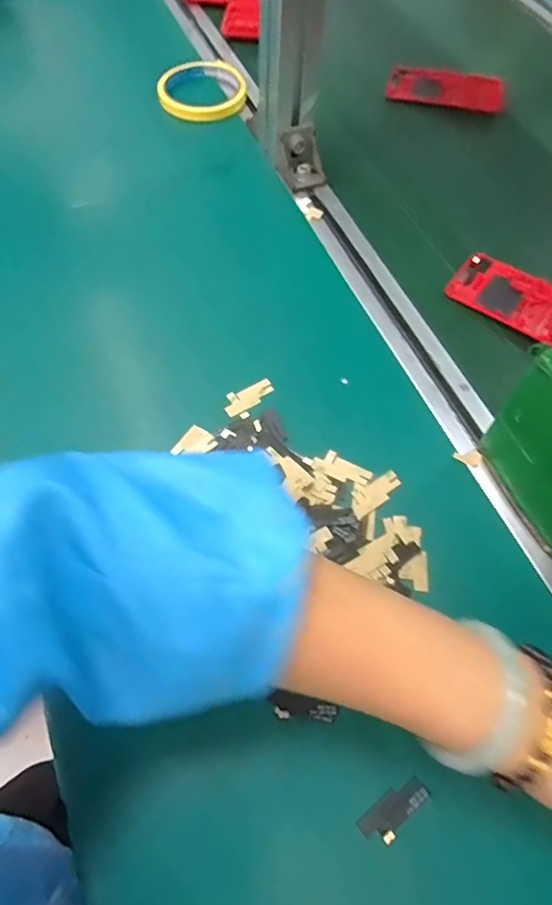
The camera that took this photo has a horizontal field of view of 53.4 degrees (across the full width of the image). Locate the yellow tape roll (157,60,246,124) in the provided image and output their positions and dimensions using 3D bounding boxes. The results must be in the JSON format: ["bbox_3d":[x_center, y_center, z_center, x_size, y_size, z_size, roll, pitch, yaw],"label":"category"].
[{"bbox_3d":[-0.077,-0.388,0.583,0.090,0.013,0.089,2,61,-3],"label":"yellow tape roll"}]

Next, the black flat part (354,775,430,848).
[{"bbox_3d":[0.063,0.188,0.288,0.039,0.004,0.017,-33,68,-19],"label":"black flat part"}]

